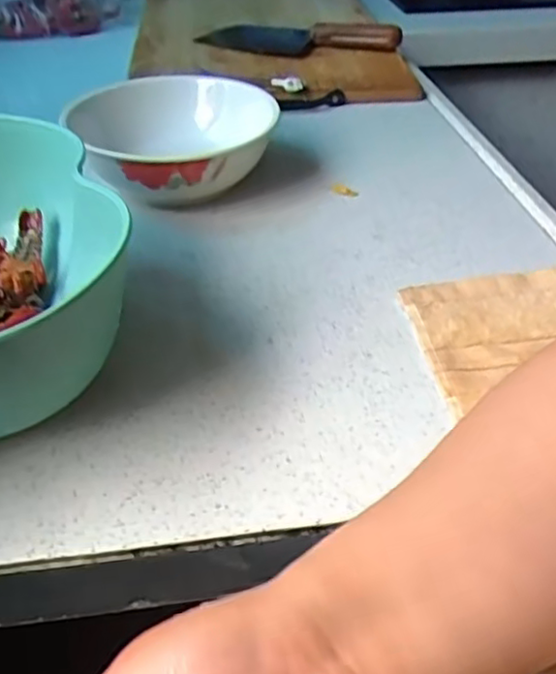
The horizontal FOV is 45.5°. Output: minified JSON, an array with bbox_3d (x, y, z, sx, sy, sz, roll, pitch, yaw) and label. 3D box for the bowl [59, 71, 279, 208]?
[{"bbox_3d":[-0.086,-0.154,0.528,0.148,0.057,0.165,-2,40,0],"label":"bowl"}]

